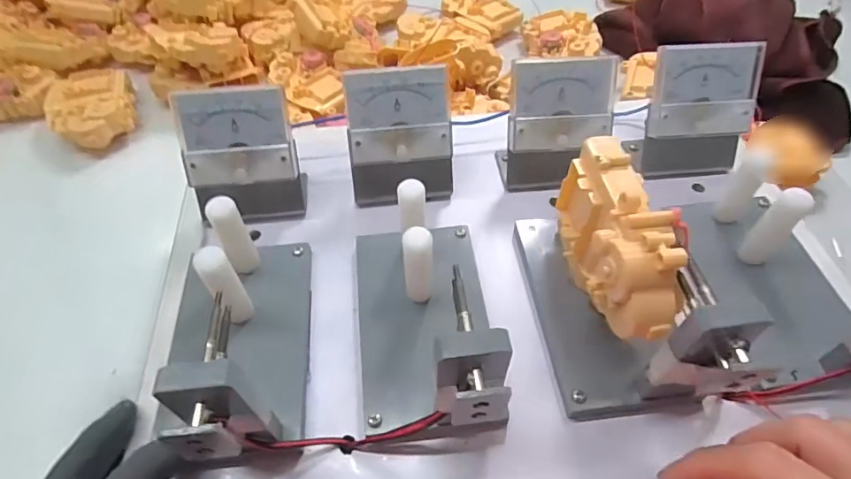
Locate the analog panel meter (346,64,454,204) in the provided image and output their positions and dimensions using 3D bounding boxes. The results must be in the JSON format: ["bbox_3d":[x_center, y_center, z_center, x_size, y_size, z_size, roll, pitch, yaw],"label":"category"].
[{"bbox_3d":[-0.015,-0.063,0.315,0.063,0.074,0.038,-5,53,-3],"label":"analog panel meter"}]

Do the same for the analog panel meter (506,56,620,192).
[{"bbox_3d":[0.086,-0.073,0.320,0.067,0.070,0.038,-5,53,-3],"label":"analog panel meter"}]

